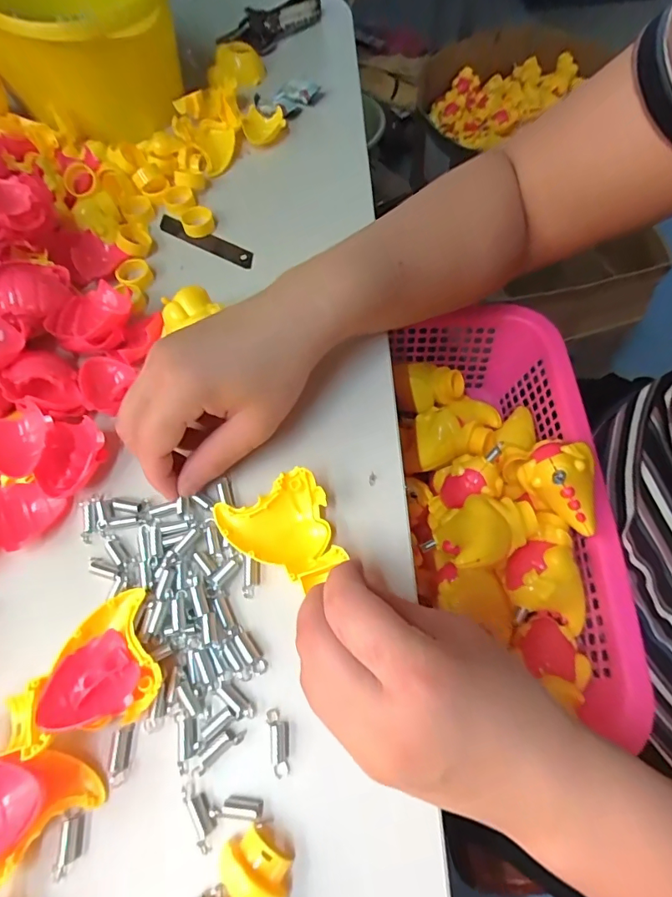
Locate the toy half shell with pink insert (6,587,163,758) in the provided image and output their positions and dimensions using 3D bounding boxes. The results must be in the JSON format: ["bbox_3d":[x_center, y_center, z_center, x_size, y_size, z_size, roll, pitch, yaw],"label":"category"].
[{"bbox_3d":[-0.122,0.109,0.226,0.066,0.024,0.058,-27,65,-10],"label":"toy half shell with pink insert"}]

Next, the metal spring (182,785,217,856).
[{"bbox_3d":[-0.061,0.166,0.210,0.010,0.005,0.027,-28,65,-11],"label":"metal spring"}]

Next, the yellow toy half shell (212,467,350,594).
[{"bbox_3d":[-0.029,0.048,0.254,0.057,0.022,0.059,-23,64,-8],"label":"yellow toy half shell"}]

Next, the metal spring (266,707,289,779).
[{"bbox_3d":[-0.027,0.140,0.221,0.009,0.008,0.028,-11,63,-2],"label":"metal spring"}]

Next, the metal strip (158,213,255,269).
[{"bbox_3d":[-0.109,-0.173,0.388,0.099,0.005,0.017,28,68,16],"label":"metal strip"}]

